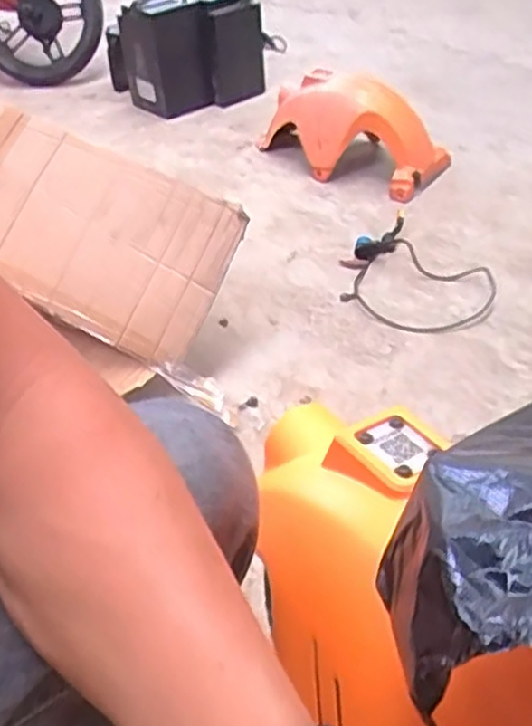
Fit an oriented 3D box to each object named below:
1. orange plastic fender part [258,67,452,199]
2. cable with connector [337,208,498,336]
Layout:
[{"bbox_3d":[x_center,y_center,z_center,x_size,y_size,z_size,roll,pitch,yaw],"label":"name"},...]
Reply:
[{"bbox_3d":[0.177,-0.496,1.503,0.172,0.187,0.408,-25,44,-24],"label":"orange plastic fender part"},{"bbox_3d":[0.241,-0.149,1.214,0.227,0.053,0.301,-21,42,-19],"label":"cable with connector"}]

